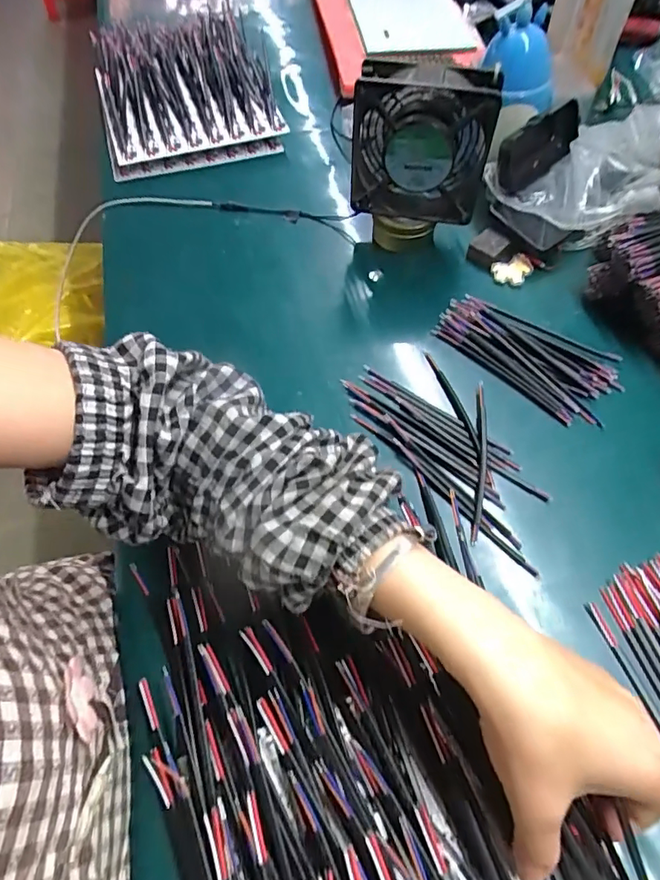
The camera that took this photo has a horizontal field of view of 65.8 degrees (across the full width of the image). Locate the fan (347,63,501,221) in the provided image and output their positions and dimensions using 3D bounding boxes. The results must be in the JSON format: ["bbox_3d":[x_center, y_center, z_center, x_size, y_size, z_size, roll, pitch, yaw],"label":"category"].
[{"bbox_3d":[0.082,-0.266,0.463,0.118,0.129,0.044,12,64,6],"label":"fan"}]

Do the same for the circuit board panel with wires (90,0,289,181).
[{"bbox_3d":[-0.196,-0.477,0.683,0.223,0.058,0.313,-13,59,-4],"label":"circuit board panel with wires"}]

